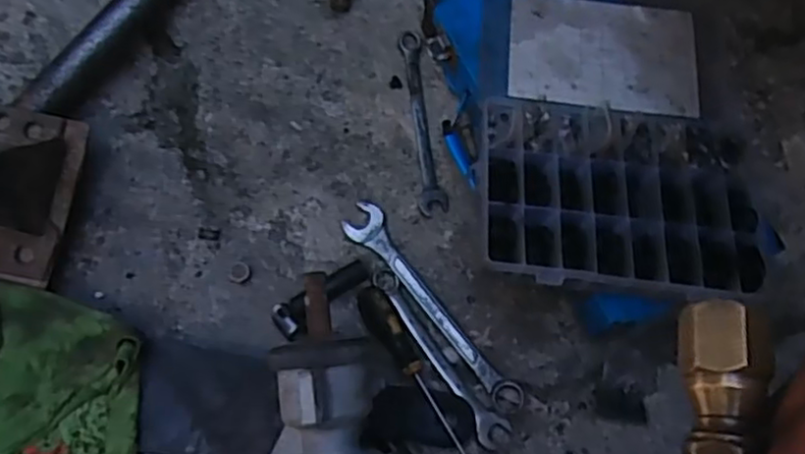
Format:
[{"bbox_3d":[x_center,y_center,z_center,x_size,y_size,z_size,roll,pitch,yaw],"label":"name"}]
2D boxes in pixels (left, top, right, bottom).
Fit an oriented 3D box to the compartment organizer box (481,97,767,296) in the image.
[{"bbox_3d":[0.149,-0.024,0.473,0.187,0.029,0.135,4,72,-2],"label":"compartment organizer box"}]

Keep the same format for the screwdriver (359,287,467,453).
[{"bbox_3d":[0.018,0.122,0.521,0.021,0.026,0.176,-31,74,-11],"label":"screwdriver"}]

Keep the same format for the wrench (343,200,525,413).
[{"bbox_3d":[0.023,0.063,0.548,0.033,0.014,0.200,-37,76,-12],"label":"wrench"}]

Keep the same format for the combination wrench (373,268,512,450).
[{"bbox_3d":[0.026,0.099,0.541,0.025,0.006,0.161,-35,75,-12],"label":"combination wrench"}]

